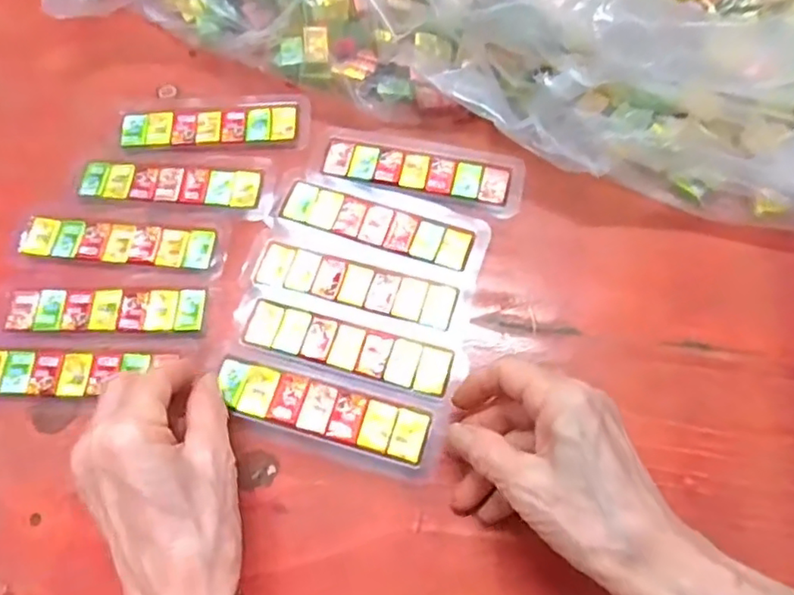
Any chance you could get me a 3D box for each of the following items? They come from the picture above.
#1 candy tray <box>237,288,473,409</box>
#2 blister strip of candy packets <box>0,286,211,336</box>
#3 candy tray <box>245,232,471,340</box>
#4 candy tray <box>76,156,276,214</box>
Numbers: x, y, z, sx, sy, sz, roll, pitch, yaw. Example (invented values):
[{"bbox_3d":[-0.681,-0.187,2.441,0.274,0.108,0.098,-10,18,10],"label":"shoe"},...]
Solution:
[{"bbox_3d":[-0.029,0.027,0.344,0.132,0.007,0.045,13,69,8],"label":"candy tray"},{"bbox_3d":[-0.176,0.007,0.360,0.127,0.004,0.030,0,68,3],"label":"blister strip of candy packets"},{"bbox_3d":[-0.025,-0.008,0.361,0.132,0.005,0.042,13,69,8],"label":"candy tray"},{"bbox_3d":[-0.147,-0.077,0.394,0.132,0.004,0.042,5,68,5],"label":"candy tray"}]

